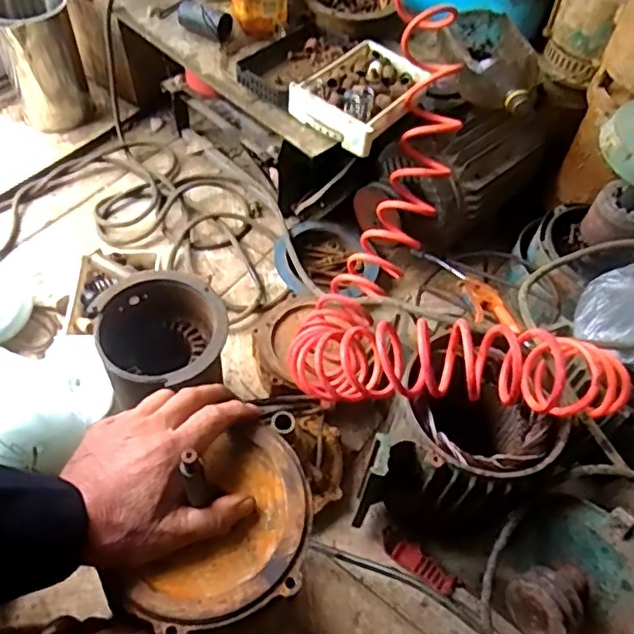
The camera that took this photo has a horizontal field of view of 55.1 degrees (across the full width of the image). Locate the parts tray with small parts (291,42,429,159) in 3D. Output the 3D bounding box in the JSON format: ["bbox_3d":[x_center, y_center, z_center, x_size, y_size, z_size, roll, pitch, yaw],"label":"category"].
[{"bbox_3d":[0.063,-0.306,0.818,0.128,0.036,0.169,35,60,19],"label":"parts tray with small parts"}]

